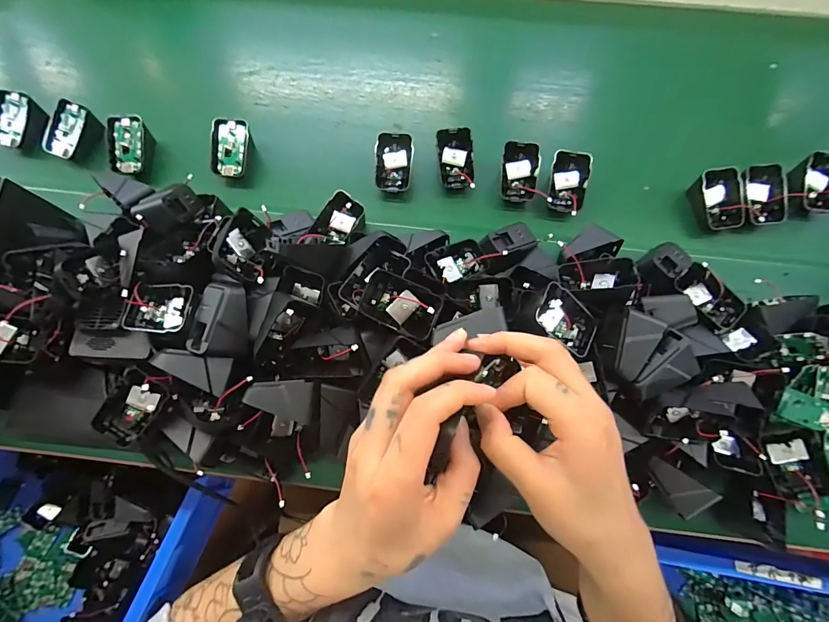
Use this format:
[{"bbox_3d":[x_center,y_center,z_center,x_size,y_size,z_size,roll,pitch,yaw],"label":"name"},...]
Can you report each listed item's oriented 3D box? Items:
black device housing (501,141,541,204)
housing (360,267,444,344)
[{"bbox_3d":[0.125,-0.165,0.478,0.045,0.049,0.064,9,73,3],"label":"black device housing"},{"bbox_3d":[-0.012,-0.005,0.346,0.066,0.025,0.044,21,74,6],"label":"housing"}]

